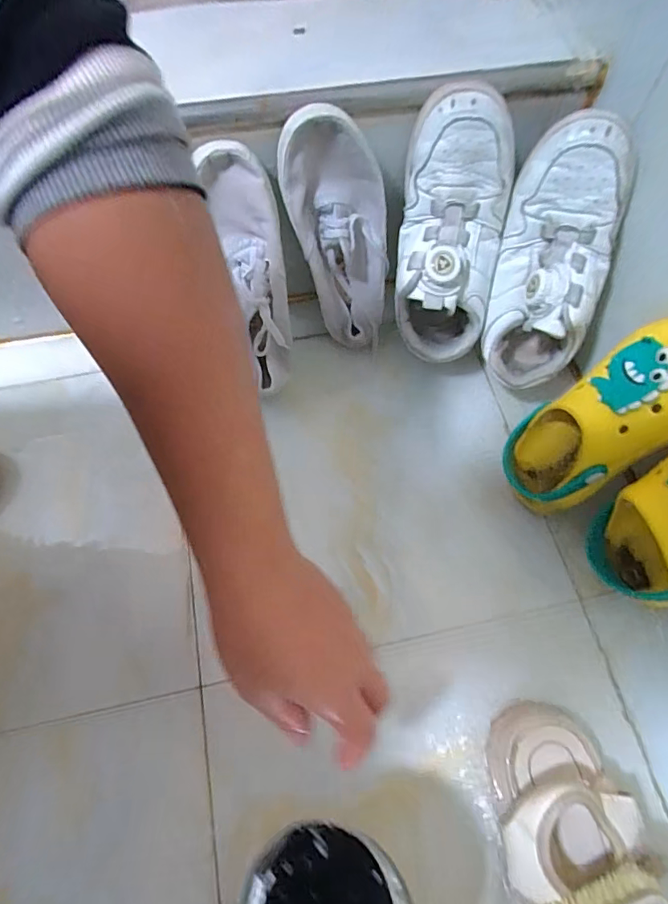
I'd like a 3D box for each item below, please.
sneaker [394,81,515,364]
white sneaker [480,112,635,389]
[{"bbox_3d":[0.097,-0.174,0.400,0.084,0.199,0.067,1,32,1],"label":"sneaker"},{"bbox_3d":[0.173,-0.149,0.390,0.082,0.199,0.074,8,33,5],"label":"white sneaker"}]

